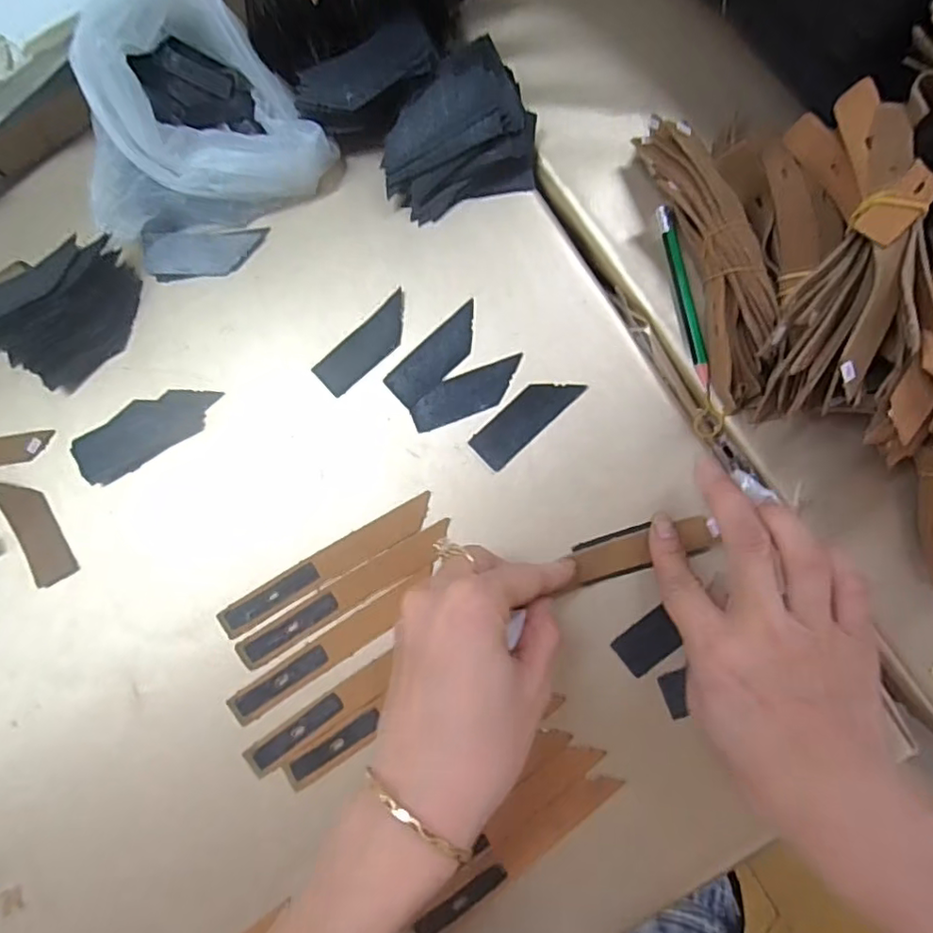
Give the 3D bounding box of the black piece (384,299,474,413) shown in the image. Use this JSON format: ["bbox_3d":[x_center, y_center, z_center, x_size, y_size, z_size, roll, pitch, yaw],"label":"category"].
[{"bbox_3d":[-0.015,-0.060,0.331,0.063,0.004,0.023,-44,85,-2],"label":"black piece"}]

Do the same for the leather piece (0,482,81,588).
[{"bbox_3d":[-0.238,0.033,0.336,0.023,0.006,0.066,-33,84,-1],"label":"leather piece"}]

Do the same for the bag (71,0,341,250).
[{"bbox_3d":[-0.149,-0.180,0.311,0.126,0.077,0.098,-27,84,0],"label":"bag"}]

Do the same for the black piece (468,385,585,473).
[{"bbox_3d":[0.032,-0.027,0.326,0.063,0.004,0.023,-42,85,-2],"label":"black piece"}]

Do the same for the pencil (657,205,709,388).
[{"bbox_3d":[0.115,-0.091,0.324,0.007,0.010,0.098,-12,84,1],"label":"pencil"}]

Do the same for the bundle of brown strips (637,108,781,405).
[{"bbox_3d":[0.128,-0.107,0.311,0.037,0.037,0.147,-17,84,1],"label":"bundle of brown strips"}]

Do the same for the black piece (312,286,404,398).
[{"bbox_3d":[-0.054,-0.067,0.334,0.063,0.004,0.023,-43,85,-2],"label":"black piece"}]

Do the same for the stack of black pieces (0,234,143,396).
[{"bbox_3d":[-0.215,-0.085,0.324,0.078,0.037,0.055,-44,85,-2],"label":"stack of black pieces"}]

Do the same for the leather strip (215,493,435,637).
[{"bbox_3d":[-0.074,0.052,0.323,0.125,0.004,0.017,-30,84,-1],"label":"leather strip"}]

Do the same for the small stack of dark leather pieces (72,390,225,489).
[{"bbox_3d":[-0.175,-0.020,0.334,0.081,0.005,0.032,-32,84,-1],"label":"small stack of dark leather pieces"}]

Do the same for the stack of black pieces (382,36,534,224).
[{"bbox_3d":[-0.007,-0.177,0.326,0.079,0.035,0.061,-19,84,0],"label":"stack of black pieces"}]

